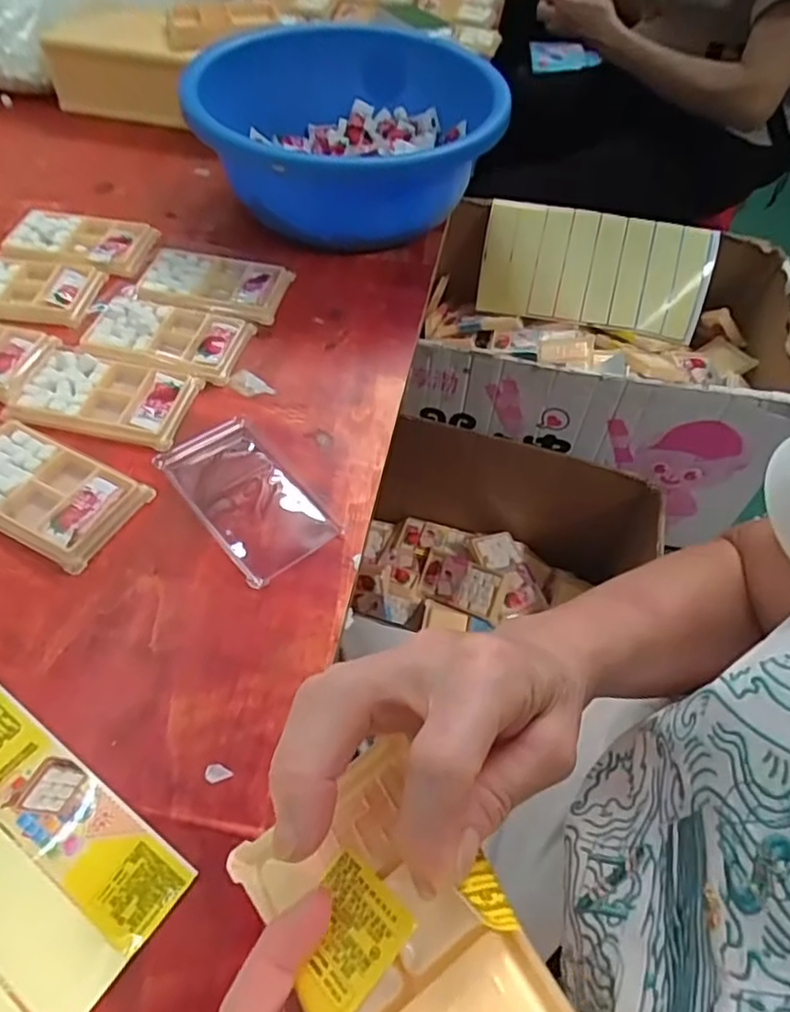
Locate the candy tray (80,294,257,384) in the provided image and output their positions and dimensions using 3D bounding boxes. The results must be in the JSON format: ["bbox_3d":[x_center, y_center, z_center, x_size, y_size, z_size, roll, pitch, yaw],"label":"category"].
[{"bbox_3d":[-0.199,-0.152,0.559,0.130,0.017,0.084,12,53,4],"label":"candy tray"}]

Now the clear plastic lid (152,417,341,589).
[{"bbox_3d":[-0.110,-0.007,0.466,0.076,0.017,0.138,-32,62,-25],"label":"clear plastic lid"}]

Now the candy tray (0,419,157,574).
[{"bbox_3d":[-0.254,-0.013,0.456,0.135,0.012,0.076,25,55,13],"label":"candy tray"}]

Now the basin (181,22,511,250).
[{"bbox_3d":[-0.045,-0.371,0.661,0.296,0.125,0.296,2,54,-3],"label":"basin"}]

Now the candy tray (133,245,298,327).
[{"bbox_3d":[-0.171,-0.210,0.608,0.132,0.015,0.078,11,53,3],"label":"candy tray"}]

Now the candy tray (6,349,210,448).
[{"bbox_3d":[-0.232,-0.090,0.512,0.129,0.010,0.081,15,53,6],"label":"candy tray"}]

